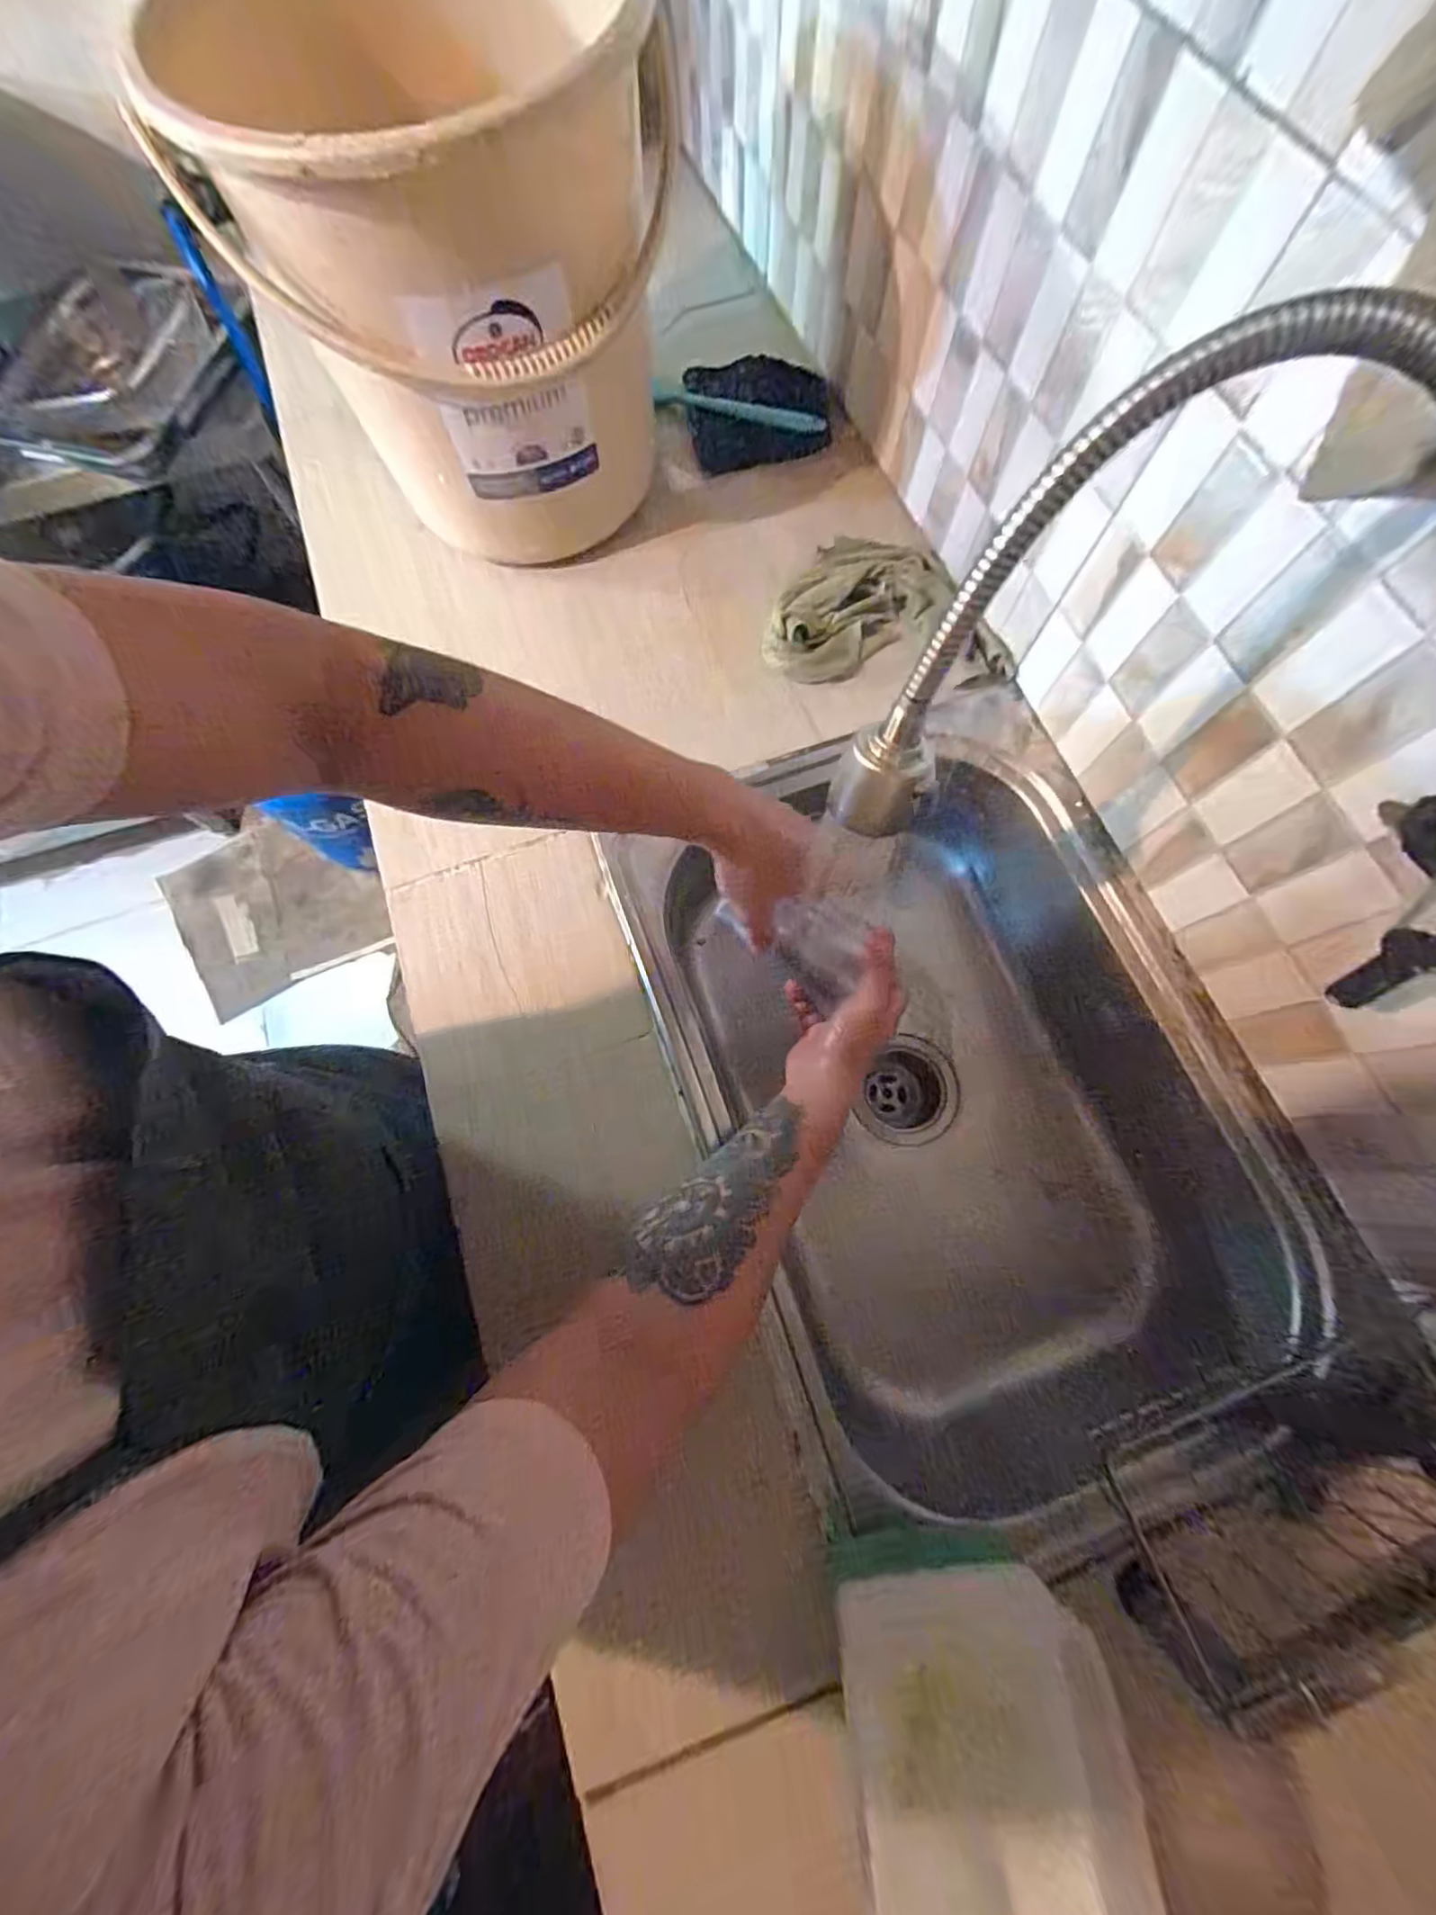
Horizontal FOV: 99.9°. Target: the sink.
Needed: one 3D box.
[{"bbox_3d":[0.196,0.104,0.540,0.422,0.190,0.555,-22,74,-5],"label":"sink"}]

